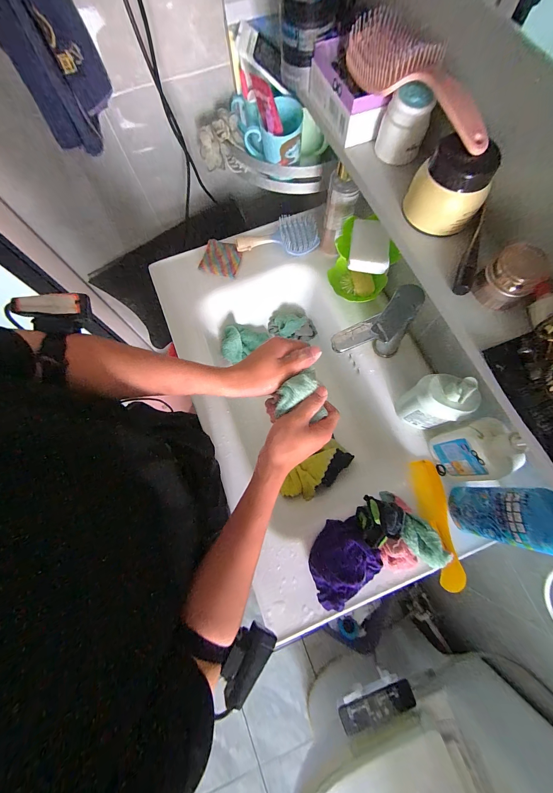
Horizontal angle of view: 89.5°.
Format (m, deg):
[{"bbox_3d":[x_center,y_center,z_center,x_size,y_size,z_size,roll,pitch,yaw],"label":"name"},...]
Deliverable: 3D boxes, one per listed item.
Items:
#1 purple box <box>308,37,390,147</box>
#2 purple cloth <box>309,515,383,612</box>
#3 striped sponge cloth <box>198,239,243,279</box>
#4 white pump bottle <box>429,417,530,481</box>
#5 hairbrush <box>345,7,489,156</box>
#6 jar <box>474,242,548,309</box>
[{"bbox_3d":[0.088,-0.394,0.367,0.044,0.055,0.132,-24,75,-6],"label":"purple box"},{"bbox_3d":[0.102,0.261,0.447,0.119,0.048,0.098,-32,76,-8],"label":"purple cloth"},{"bbox_3d":[-0.123,-0.319,0.645,0.087,0.017,0.088,18,75,6],"label":"striped sponge cloth"},{"bbox_3d":[0.314,0.084,0.438,0.062,0.141,0.089,-13,74,-3],"label":"white pump bottle"},{"bbox_3d":[0.151,-0.344,0.302,0.050,0.037,0.227,-33,76,-8],"label":"hairbrush"},{"bbox_3d":[0.239,-0.121,0.288,0.040,0.050,0.046,-38,76,-9],"label":"jar"}]

